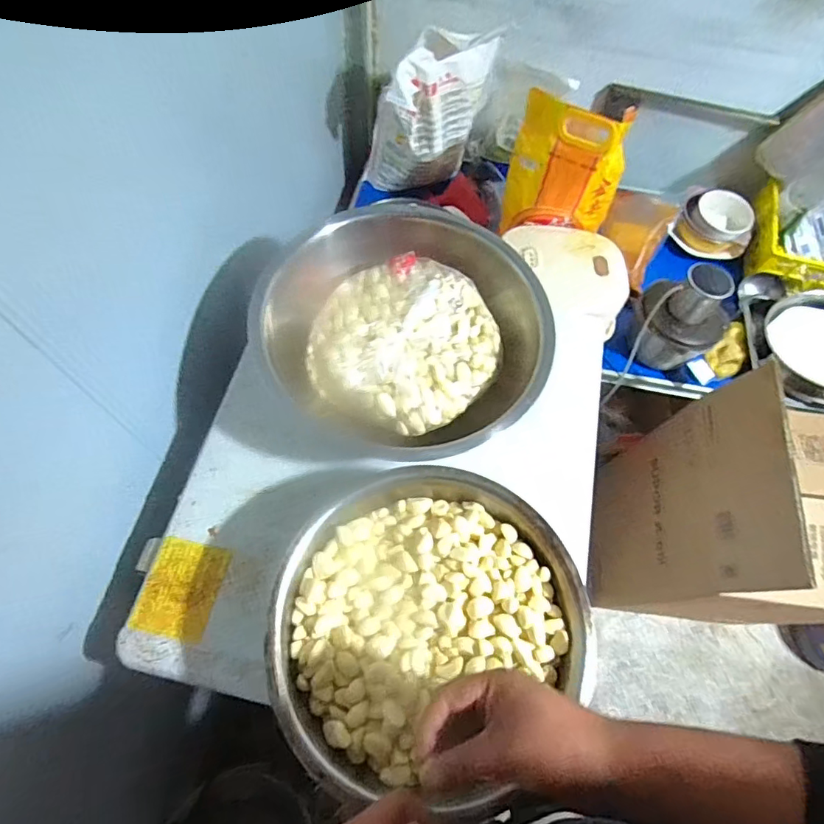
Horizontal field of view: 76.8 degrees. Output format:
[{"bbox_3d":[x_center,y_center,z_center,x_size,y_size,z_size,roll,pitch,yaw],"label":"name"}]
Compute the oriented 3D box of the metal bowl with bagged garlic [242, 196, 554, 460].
[{"bbox_3d":[-0.006,-0.105,0.709,0.356,0.104,0.346,1,65,-3],"label":"metal bowl with bagged garlic"}]

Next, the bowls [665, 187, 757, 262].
[{"bbox_3d":[0.731,-0.455,1.264,0.179,0.091,0.163,1,65,-3],"label":"bowls"}]

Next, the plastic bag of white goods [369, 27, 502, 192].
[{"bbox_3d":[0.068,-0.656,1.154,0.320,0.366,0.137,-17,67,-11],"label":"plastic bag of white goods"}]

